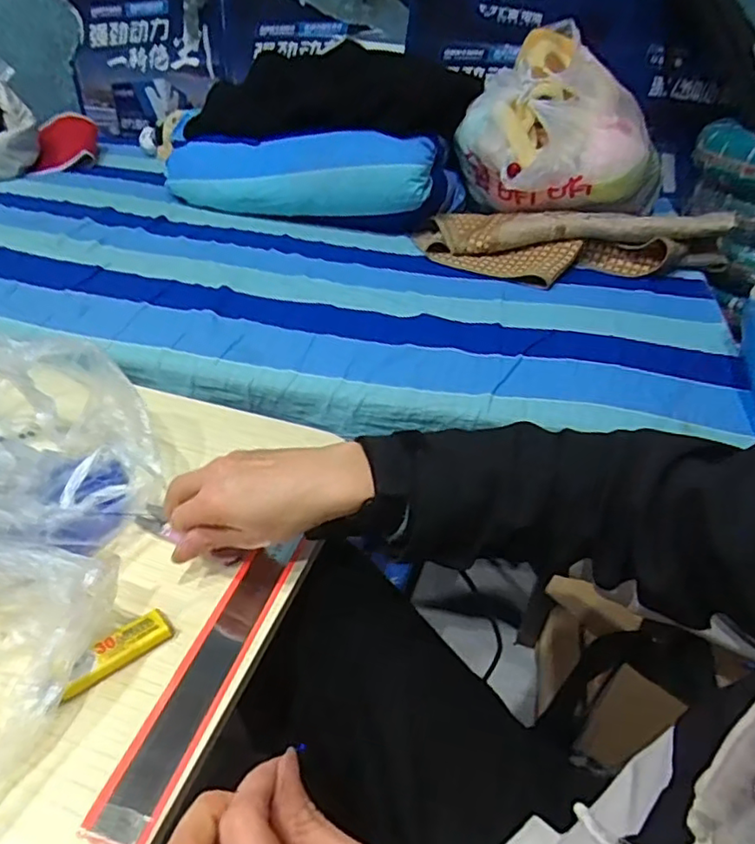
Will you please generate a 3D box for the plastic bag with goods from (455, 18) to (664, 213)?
[{"bbox_3d":[0.331,-0.528,1.060,0.275,0.257,0.257,-18,41,-29],"label":"plastic bag with goods"}]

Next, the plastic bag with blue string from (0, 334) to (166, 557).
[{"bbox_3d":[-0.265,0.017,0.442,0.183,0.132,0.216,-6,37,-15],"label":"plastic bag with blue string"}]

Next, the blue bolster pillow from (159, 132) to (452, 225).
[{"bbox_3d":[-0.137,-0.467,1.114,0.544,0.160,0.145,13,36,11],"label":"blue bolster pillow"}]

